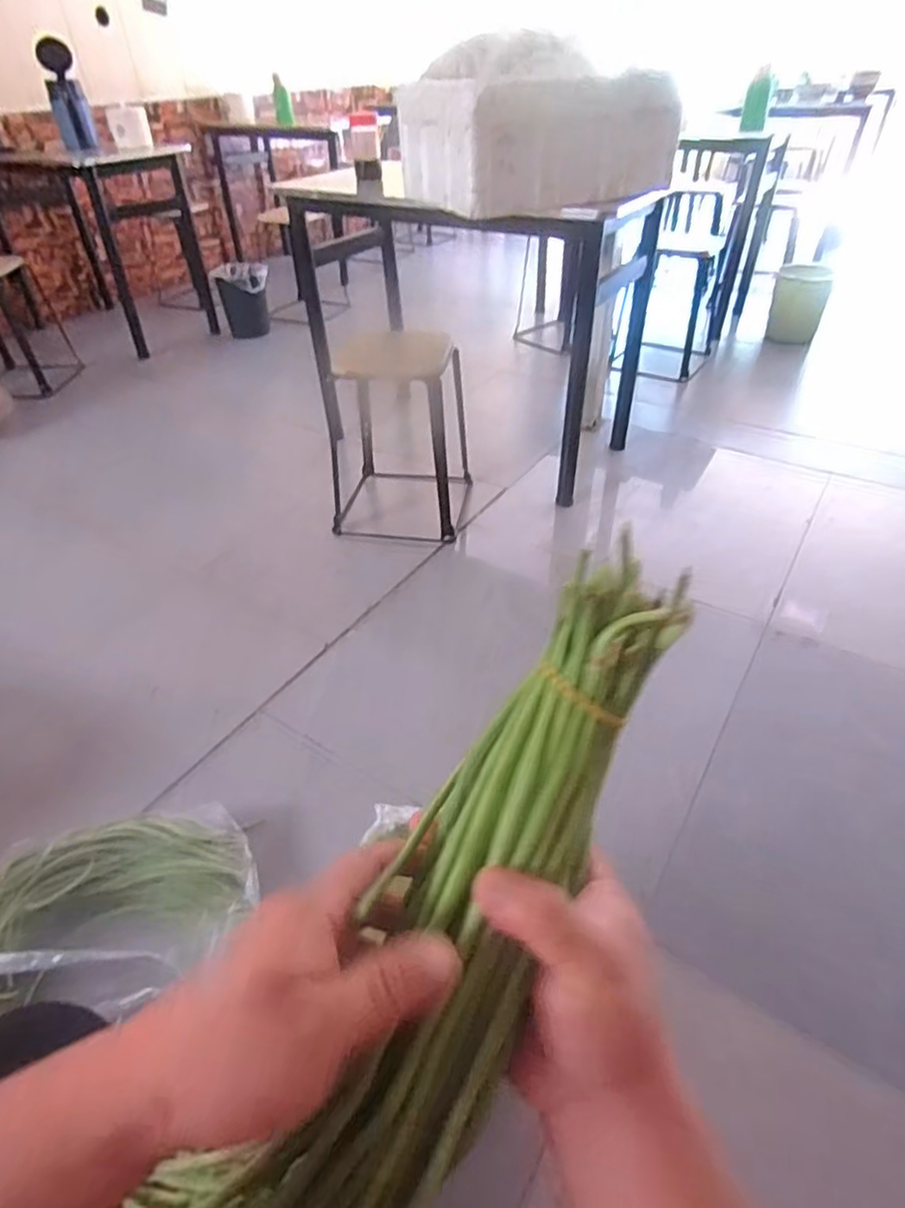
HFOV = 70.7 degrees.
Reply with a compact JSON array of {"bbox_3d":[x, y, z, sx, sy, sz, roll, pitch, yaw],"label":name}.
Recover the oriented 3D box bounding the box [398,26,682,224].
[{"bbox_3d":[0.186,-1.027,1.373,0.505,0.257,0.337,-19,44,-19],"label":"box"}]

